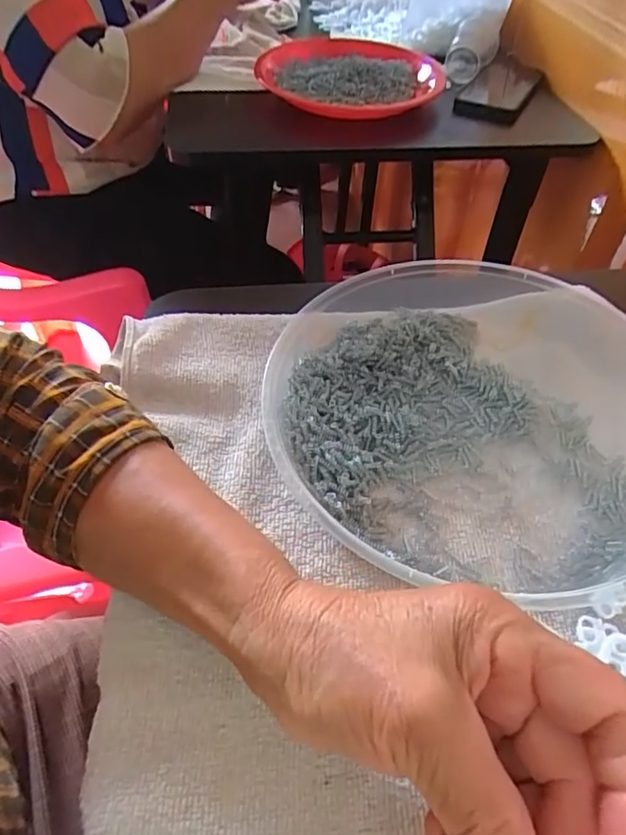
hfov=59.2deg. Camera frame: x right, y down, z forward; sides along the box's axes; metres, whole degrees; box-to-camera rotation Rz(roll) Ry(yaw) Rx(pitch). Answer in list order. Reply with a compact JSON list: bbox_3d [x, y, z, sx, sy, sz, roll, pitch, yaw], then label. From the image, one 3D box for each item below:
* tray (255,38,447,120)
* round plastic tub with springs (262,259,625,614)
[{"bbox_3d":[0.052,-0.449,0.718,0.224,0.031,0.266,9,50,7],"label":"tray"},{"bbox_3d":[0.106,-0.011,0.322,0.255,0.037,0.224,-4,50,-4],"label":"round plastic tub with springs"}]

